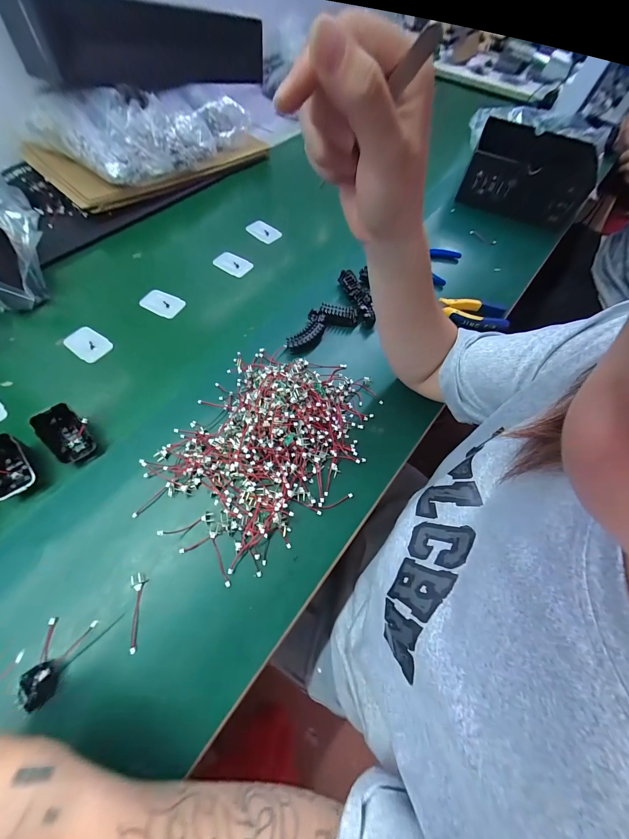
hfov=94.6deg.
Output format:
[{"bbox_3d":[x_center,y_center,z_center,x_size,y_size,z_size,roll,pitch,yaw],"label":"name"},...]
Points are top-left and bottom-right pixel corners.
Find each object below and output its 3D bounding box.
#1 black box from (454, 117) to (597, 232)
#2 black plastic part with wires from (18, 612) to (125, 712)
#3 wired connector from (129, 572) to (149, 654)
[{"bbox_3d":[0.452,-0.536,0.630,0.225,0.102,0.207,21,65,7],"label":"black box"},{"bbox_3d":[-0.241,0.212,0.272,0.051,0.019,0.086,32,66,15],"label":"black plastic part with wires"},{"bbox_3d":[-0.178,0.194,0.293,0.015,0.004,0.068,-10,65,-8],"label":"wired connector"}]

